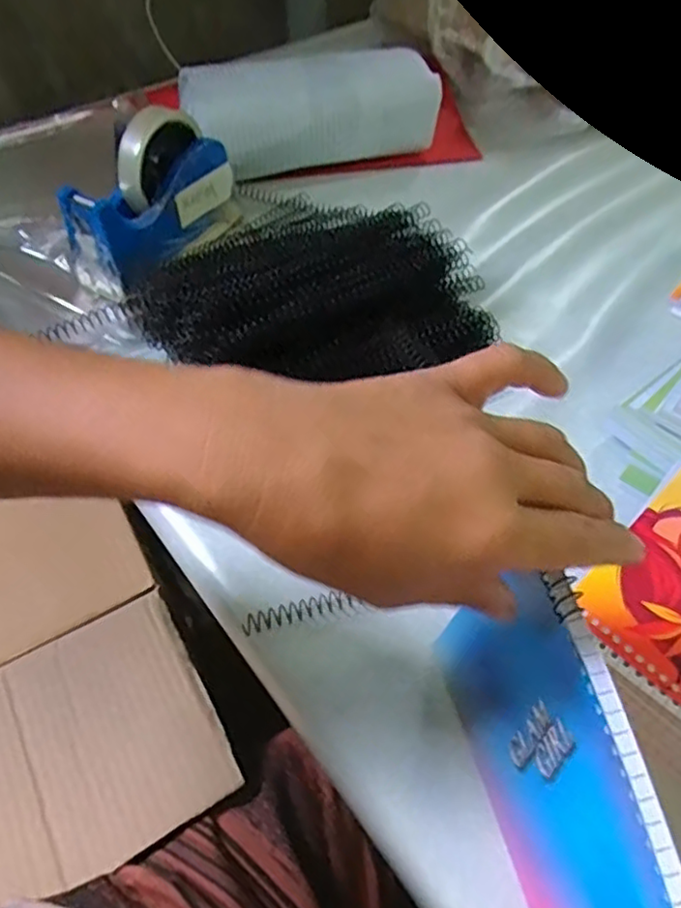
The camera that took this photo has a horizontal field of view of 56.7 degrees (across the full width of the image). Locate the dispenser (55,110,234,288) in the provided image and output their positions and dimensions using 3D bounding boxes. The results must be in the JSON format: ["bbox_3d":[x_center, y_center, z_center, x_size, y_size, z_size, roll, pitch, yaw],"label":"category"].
[{"bbox_3d":[-0.157,-0.221,0.534,0.052,0.102,0.149,28,57,24],"label":"dispenser"}]

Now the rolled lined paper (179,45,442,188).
[{"bbox_3d":[-0.025,-0.351,0.640,0.250,0.083,0.082,-19,51,-13],"label":"rolled lined paper"}]

